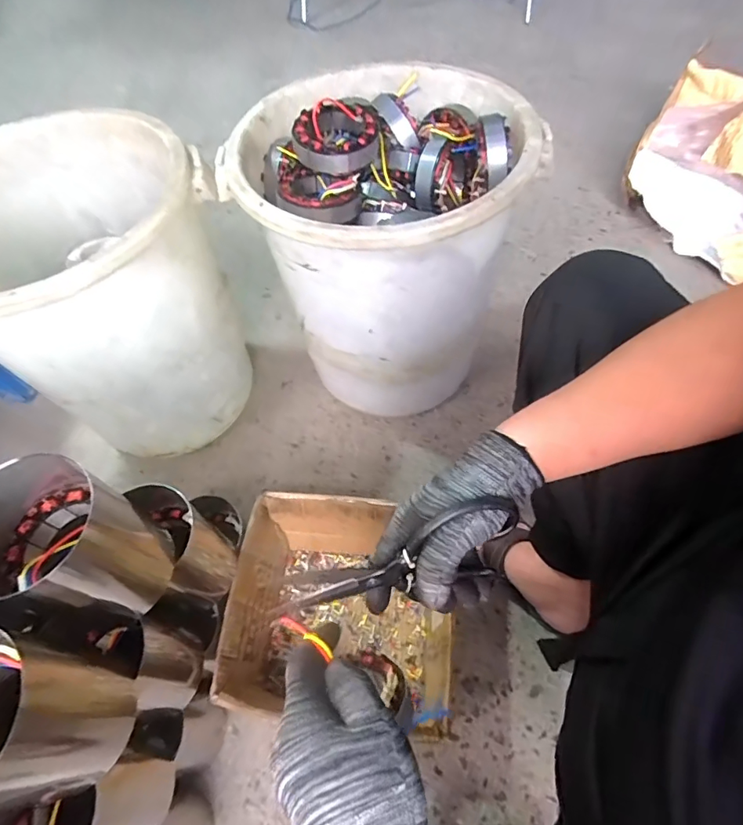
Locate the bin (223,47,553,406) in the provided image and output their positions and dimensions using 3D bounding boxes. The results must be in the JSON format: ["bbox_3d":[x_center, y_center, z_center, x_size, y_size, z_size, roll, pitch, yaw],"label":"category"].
[{"bbox_3d":[0.022,-0.252,0.817,0.391,0.440,0.388,27,64,18],"label":"bin"}]

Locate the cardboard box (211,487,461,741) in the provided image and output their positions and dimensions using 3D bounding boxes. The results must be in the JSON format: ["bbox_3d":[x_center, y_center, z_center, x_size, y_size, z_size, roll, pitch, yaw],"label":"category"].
[{"bbox_3d":[-0.041,0.289,0.716,0.301,0.152,0.281,4,59,6],"label":"cardboard box"}]

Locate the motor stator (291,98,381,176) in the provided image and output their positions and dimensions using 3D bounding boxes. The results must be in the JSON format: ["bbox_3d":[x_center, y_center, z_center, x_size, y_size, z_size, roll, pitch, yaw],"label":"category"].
[{"bbox_3d":[-0.050,-0.381,0.656,0.111,0.052,0.111,-2,59,3],"label":"motor stator"}]

